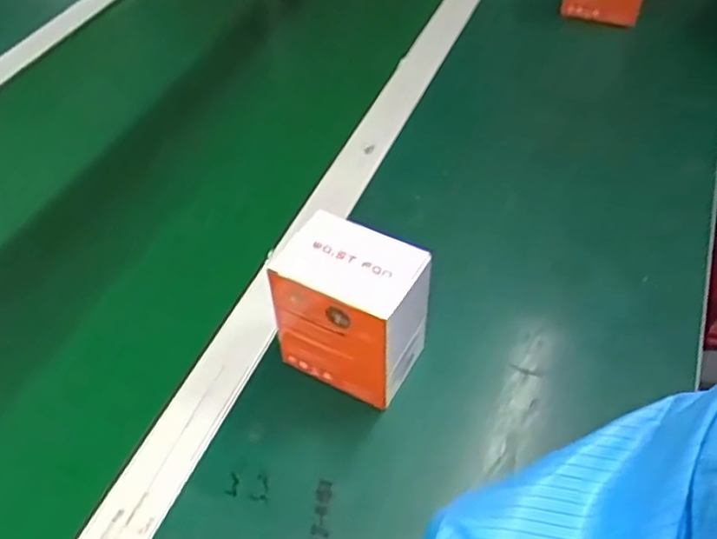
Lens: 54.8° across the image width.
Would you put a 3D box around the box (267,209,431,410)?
[{"bbox_3d":[-0.004,0.029,0.467,0.094,0.102,0.061,22,52,21],"label":"box"}]

